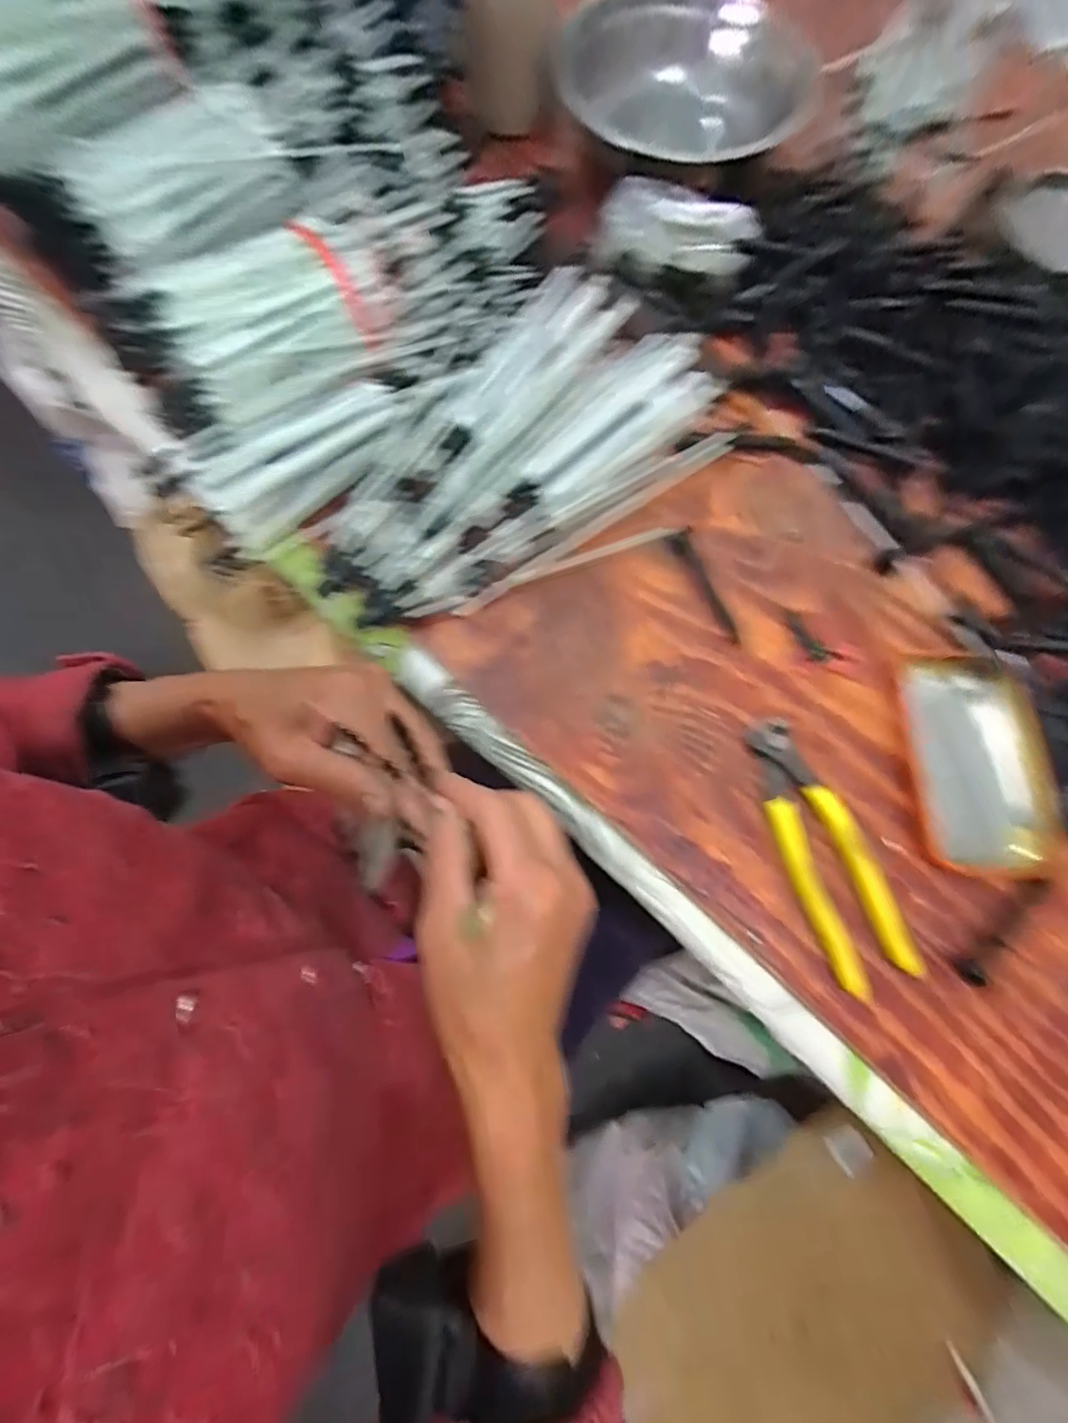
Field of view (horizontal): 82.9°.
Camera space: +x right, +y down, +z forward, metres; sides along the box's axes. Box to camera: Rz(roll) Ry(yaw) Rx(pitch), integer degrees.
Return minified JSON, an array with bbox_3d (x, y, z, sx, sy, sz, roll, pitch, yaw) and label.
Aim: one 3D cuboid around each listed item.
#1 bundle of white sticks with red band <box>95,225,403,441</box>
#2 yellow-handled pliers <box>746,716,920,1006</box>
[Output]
[{"bbox_3d":[-0.182,-0.271,0.415,0.196,0.053,0.127,-27,76,-8],"label":"bundle of white sticks with red band"},{"bbox_3d":[0.183,0.084,0.377,0.054,0.012,0.167,-17,74,-6],"label":"yellow-handled pliers"}]

